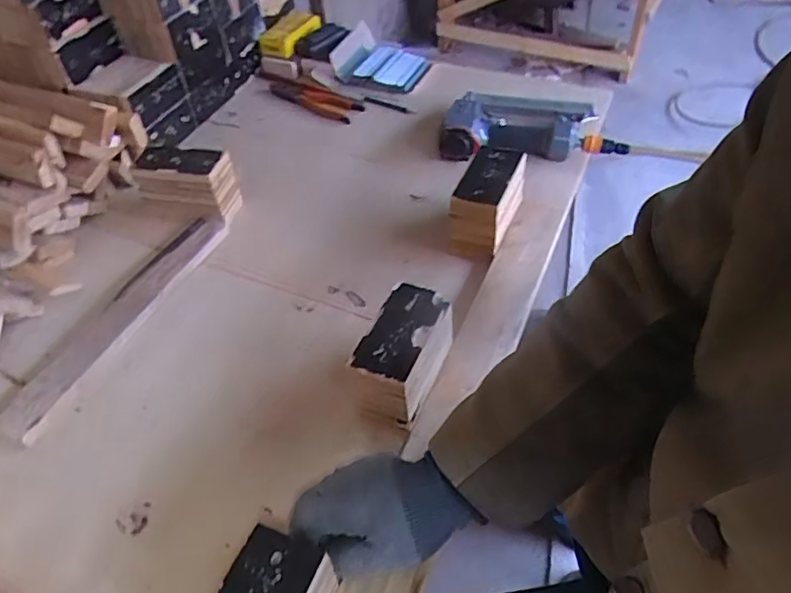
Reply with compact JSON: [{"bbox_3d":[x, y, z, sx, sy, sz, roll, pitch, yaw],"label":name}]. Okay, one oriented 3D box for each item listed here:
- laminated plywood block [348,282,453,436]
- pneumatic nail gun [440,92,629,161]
[{"bbox_3d":[0.011,0.065,0.581,0.068,0.093,0.124,18,51,20],"label":"laminated plywood block"},{"bbox_3d":[0.206,-0.257,0.872,0.265,0.053,0.156,4,48,8],"label":"pneumatic nail gun"}]

